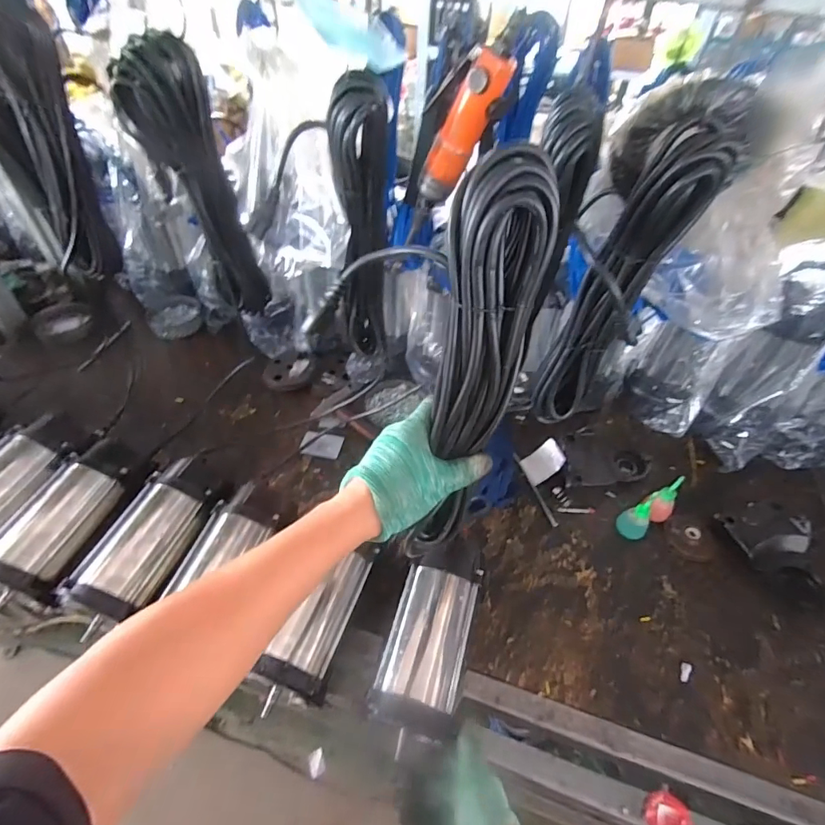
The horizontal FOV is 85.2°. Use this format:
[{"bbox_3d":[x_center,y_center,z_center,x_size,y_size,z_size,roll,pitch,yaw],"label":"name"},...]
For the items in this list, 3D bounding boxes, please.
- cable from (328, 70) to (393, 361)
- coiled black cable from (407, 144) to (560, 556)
[{"bbox_3d":[-0.060,-0.198,0.549,0.062,0.335,0.075,0,47,-4],"label":"cable"},{"bbox_3d":[0.051,-0.019,0.377,0.069,0.344,0.039,12,31,7],"label":"coiled black cable"}]

